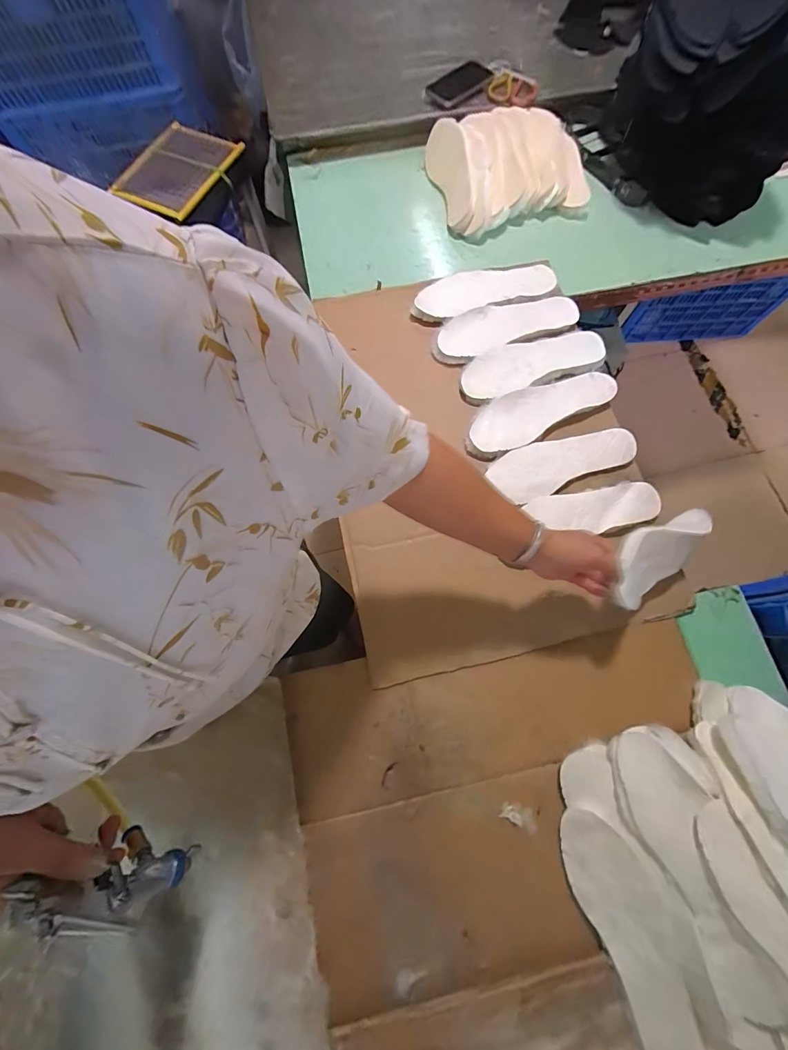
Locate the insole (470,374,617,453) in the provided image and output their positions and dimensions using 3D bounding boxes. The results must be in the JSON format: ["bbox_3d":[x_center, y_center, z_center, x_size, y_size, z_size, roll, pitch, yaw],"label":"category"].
[{"bbox_3d":[0.254,-0.204,0.665,0.263,0.018,0.089,-27,74,-9],"label":"insole"}]

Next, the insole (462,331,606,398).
[{"bbox_3d":[0.244,-0.296,0.692,0.265,0.014,0.095,-22,73,-7],"label":"insole"}]

